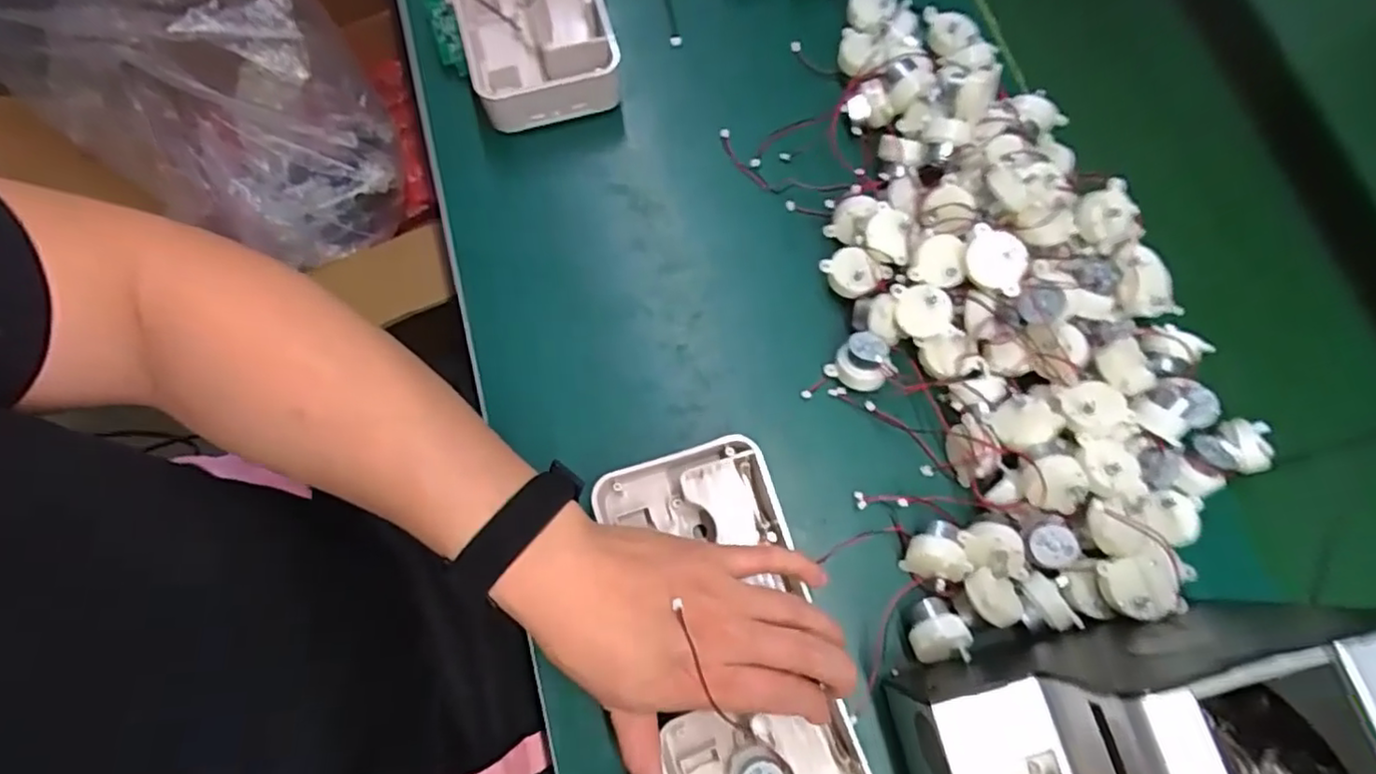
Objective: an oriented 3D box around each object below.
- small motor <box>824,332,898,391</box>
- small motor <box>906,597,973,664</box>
[{"bbox_3d":[0.113,-0.015,0.417,0.035,0.036,0.019,33,39,13],"label":"small motor"},{"bbox_3d":[0.140,0.140,0.377,0.030,0.031,0.034,-10,74,-4],"label":"small motor"}]

